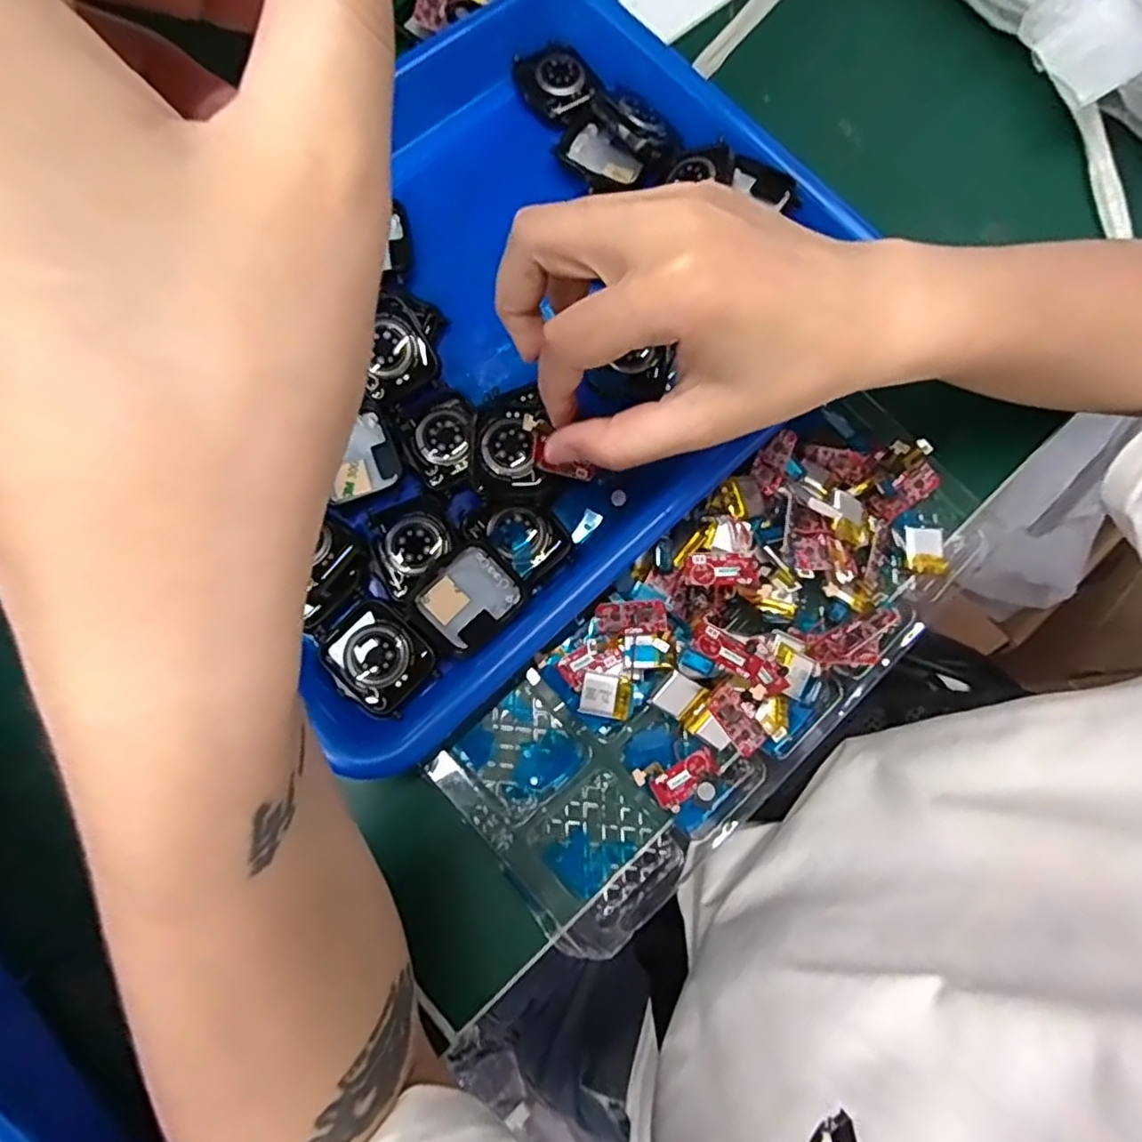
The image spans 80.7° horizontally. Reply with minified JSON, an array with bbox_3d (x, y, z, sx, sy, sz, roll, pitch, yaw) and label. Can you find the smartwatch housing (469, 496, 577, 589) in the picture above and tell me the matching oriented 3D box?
[{"bbox_3d":[-0.021,-0.016,0.282,0.037,0.011,0.028,42,80,7],"label":"smartwatch housing"}]

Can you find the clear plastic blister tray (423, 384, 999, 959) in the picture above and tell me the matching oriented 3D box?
[{"bbox_3d":[0.071,0.034,0.288,0.267,0.033,0.111,-43,82,-9],"label":"clear plastic blister tray"}]

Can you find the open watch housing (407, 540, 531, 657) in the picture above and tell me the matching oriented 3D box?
[{"bbox_3d":[-0.041,0.011,0.275,0.040,0.007,0.035,-41,104,0],"label":"open watch housing"}]

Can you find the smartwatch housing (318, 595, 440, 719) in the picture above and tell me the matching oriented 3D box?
[{"bbox_3d":[-0.079,0.034,0.269,0.044,0.007,0.035,43,80,7],"label":"smartwatch housing"}]

